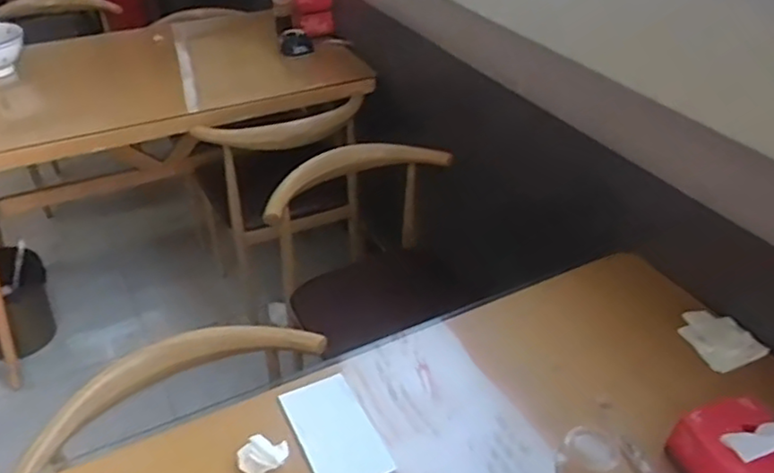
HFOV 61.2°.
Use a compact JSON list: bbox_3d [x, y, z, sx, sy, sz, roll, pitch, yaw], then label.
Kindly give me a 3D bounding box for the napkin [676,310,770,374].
[{"bbox_3d":[0.514,0.159,1.018,0.092,0.034,0.119,-18,40,-23],"label":"napkin"}]

